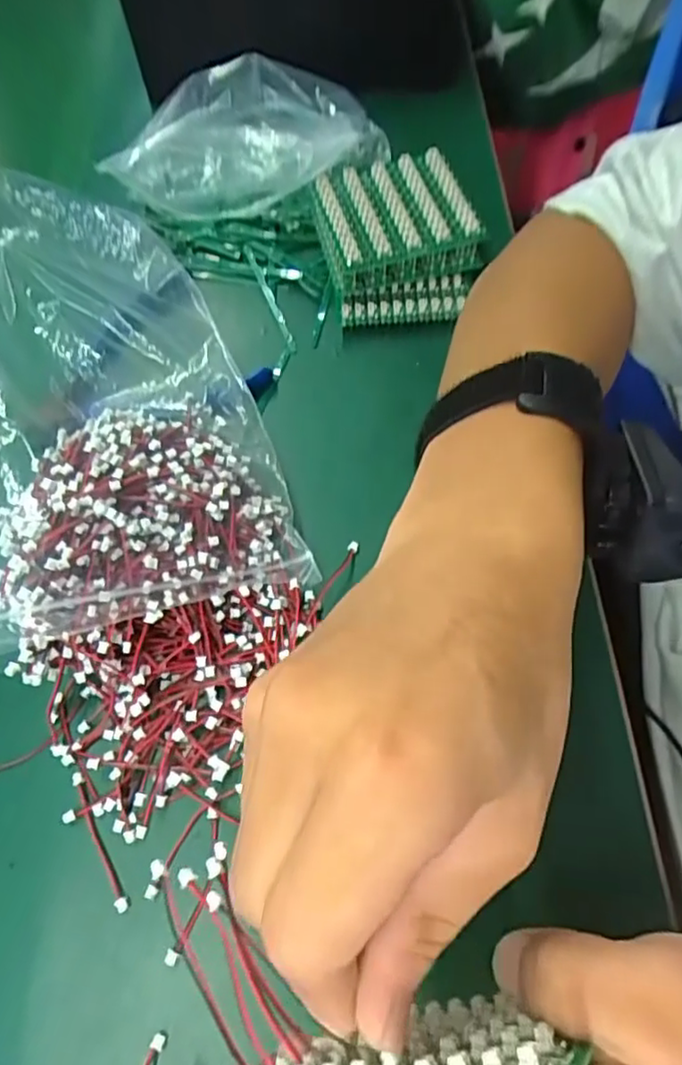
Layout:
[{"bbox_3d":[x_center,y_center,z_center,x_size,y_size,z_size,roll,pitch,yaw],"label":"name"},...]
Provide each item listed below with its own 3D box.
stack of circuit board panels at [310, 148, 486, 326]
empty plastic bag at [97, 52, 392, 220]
[{"bbox_3d":[0.034,-0.179,0.385,0.087,0.034,0.107,-12,64,-2],"label":"stack of circuit board panels"},{"bbox_3d":[-0.054,-0.257,0.408,0.176,0.061,0.082,-11,64,-1],"label":"empty plastic bag"}]

